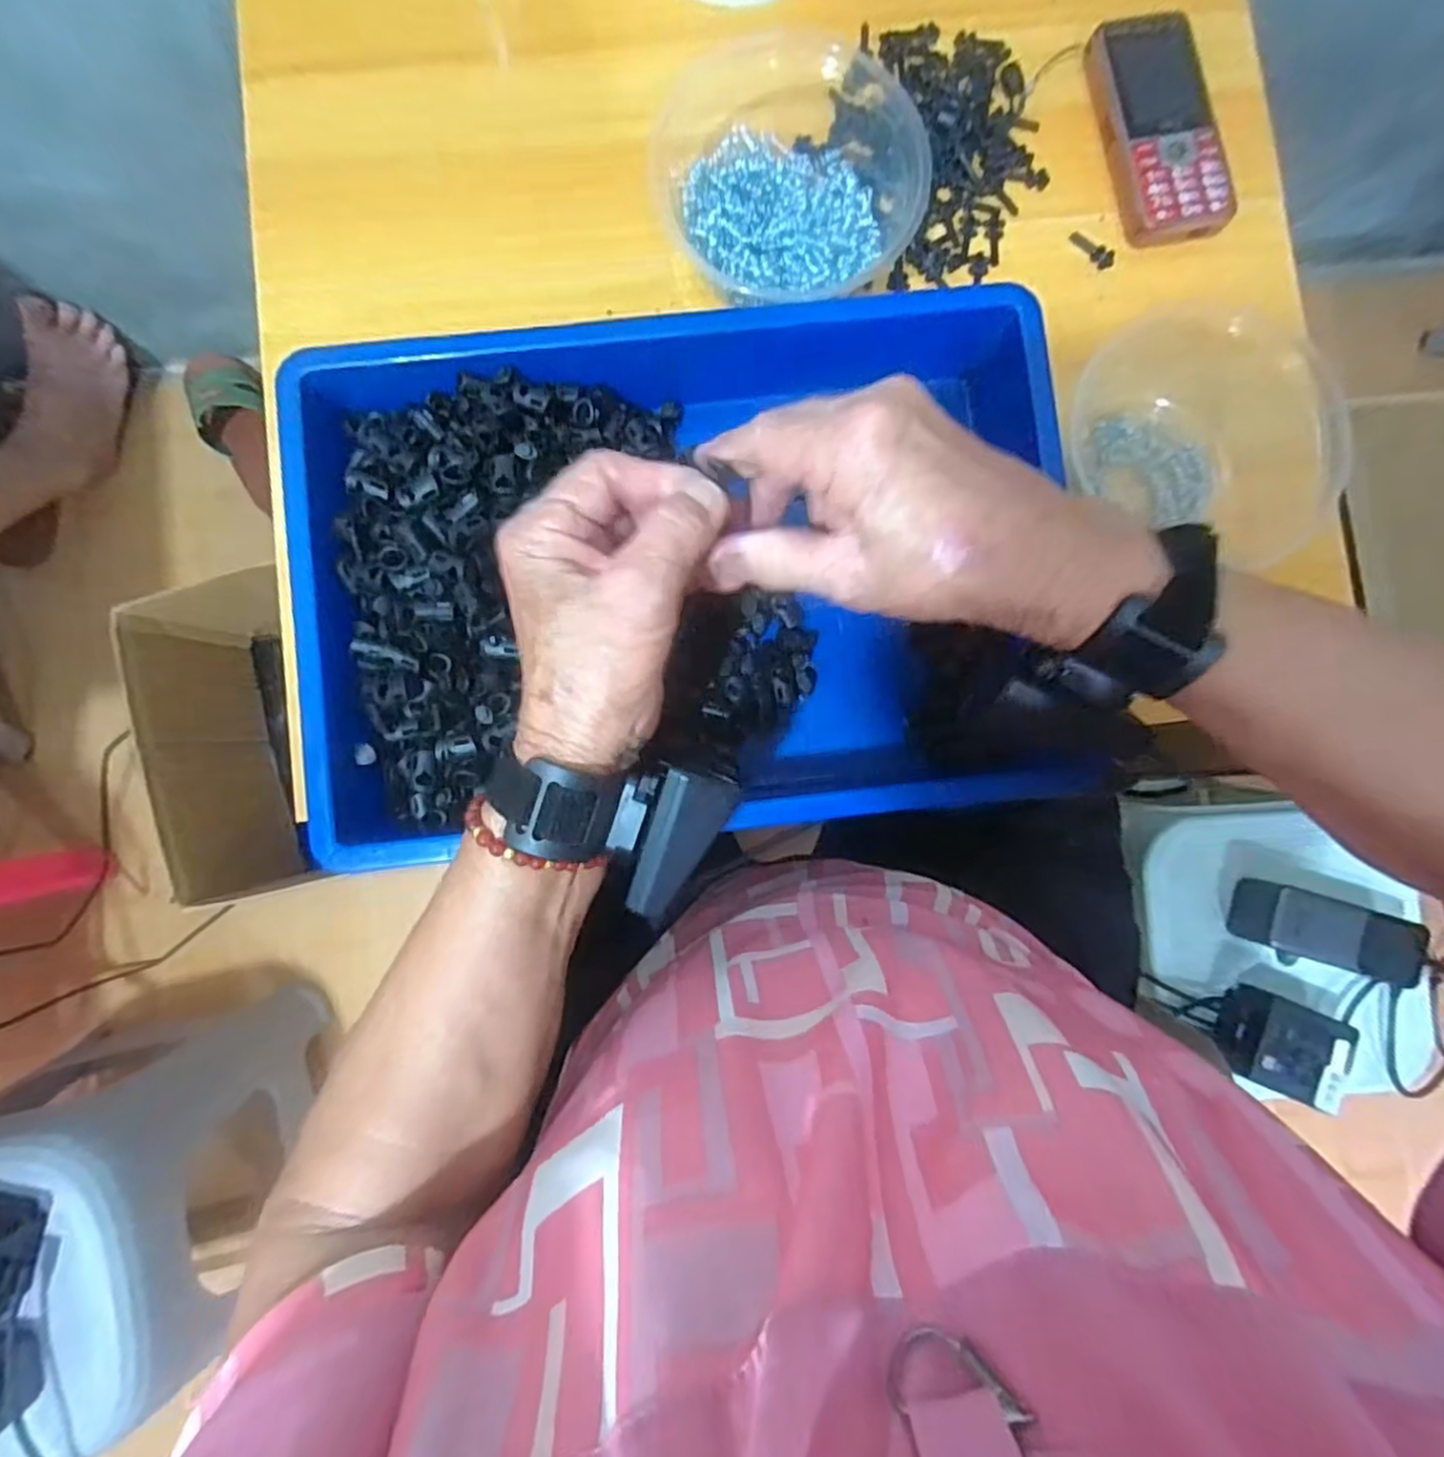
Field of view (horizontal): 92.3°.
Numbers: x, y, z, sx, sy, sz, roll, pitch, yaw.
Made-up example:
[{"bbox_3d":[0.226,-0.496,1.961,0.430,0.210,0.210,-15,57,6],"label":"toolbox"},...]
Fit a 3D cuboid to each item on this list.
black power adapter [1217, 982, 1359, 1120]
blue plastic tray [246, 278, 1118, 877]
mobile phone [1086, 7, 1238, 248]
[{"bbox_3d":[0.471,0.265,0.581,0.078,0.047,0.071,22,86,0],"label":"black power adapter"},{"bbox_3d":[0.000,-0.085,0.355,0.394,0.064,0.271,-6,87,-2],"label":"blue plastic tray"},{"bbox_3d":[0.251,-0.341,0.397,0.058,0.018,0.124,-11,87,-2],"label":"mobile phone"}]

